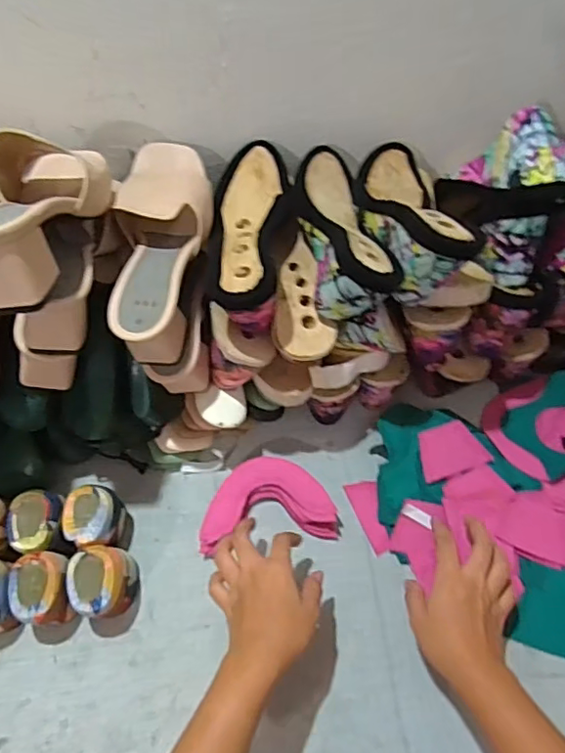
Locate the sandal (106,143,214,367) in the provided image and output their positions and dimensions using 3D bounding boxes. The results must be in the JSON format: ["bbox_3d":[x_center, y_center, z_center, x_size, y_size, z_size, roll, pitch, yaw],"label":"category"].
[{"bbox_3d":[-0.112,-0.130,0.552,0.083,0.082,0.233,-2,55,-1],"label":"sandal"}]

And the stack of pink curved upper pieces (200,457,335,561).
[{"bbox_3d":[-0.018,0.131,0.612,0.139,0.022,0.095,-7,57,-4],"label":"stack of pink curved upper pieces"}]

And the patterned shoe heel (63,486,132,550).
[{"bbox_3d":[-0.188,0.152,0.585,0.052,0.077,0.052,0,55,0],"label":"patterned shoe heel"}]

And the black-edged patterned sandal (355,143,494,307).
[{"bbox_3d":[0.137,-0.170,0.561,0.103,0.095,0.222,-10,57,-6],"label":"black-edged patterned sandal"}]

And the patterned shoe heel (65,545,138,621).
[{"bbox_3d":[-0.173,0.199,0.550,0.050,0.075,0.069,-1,55,0],"label":"patterned shoe heel"}]

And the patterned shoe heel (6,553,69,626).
[{"bbox_3d":[-0.224,0.207,0.542,0.052,0.074,0.058,-6,55,-4],"label":"patterned shoe heel"}]

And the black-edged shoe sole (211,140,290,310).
[{"bbox_3d":[-0.031,-0.150,0.561,0.074,0.046,0.229,-2,55,-1],"label":"black-edged shoe sole"}]

